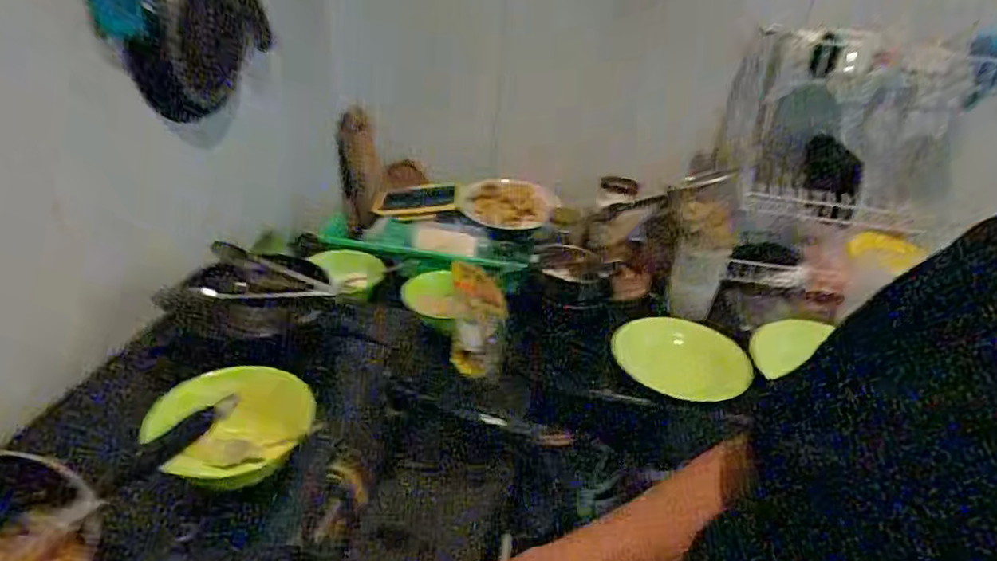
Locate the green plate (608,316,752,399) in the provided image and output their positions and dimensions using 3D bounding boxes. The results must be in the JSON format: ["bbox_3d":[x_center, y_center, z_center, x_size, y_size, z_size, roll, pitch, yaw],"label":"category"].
[{"bbox_3d":[0.293,0.116,0.968,0.188,0.032,0.194,4,31,-2],"label":"green plate"}]

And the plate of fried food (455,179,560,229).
[{"bbox_3d":[0.022,-0.171,1.283,0.222,0.054,0.194,4,31,-2],"label":"plate of fried food"}]

